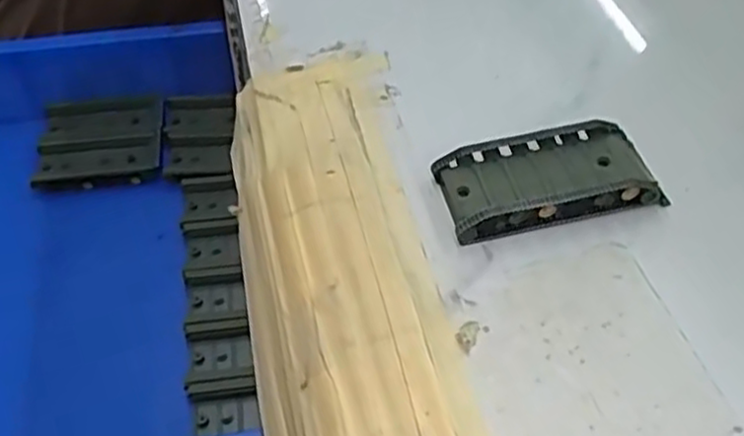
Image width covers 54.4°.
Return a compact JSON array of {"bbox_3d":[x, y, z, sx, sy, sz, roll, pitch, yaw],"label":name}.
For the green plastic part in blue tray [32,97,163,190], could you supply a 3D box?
[{"bbox_3d":[-0.219,-0.061,0.586,0.097,0.018,0.083,-7,51,-4],"label":"green plastic part in blue tray"}]

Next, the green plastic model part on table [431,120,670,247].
[{"bbox_3d":[0.079,-0.018,0.326,0.092,0.021,0.042,-10,51,-6],"label":"green plastic model part on table"}]

